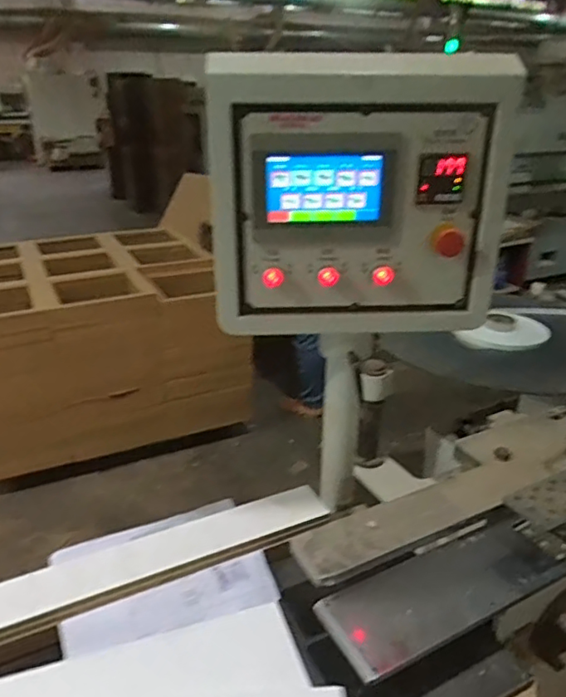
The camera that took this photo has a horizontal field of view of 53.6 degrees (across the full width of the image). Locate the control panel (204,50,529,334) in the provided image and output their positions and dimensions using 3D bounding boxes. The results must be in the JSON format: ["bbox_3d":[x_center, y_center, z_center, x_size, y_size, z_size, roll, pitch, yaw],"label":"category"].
[{"bbox_3d":[0.114,-0.232,0.849,0.419,0.371,0.173,1,25,2],"label":"control panel"}]

